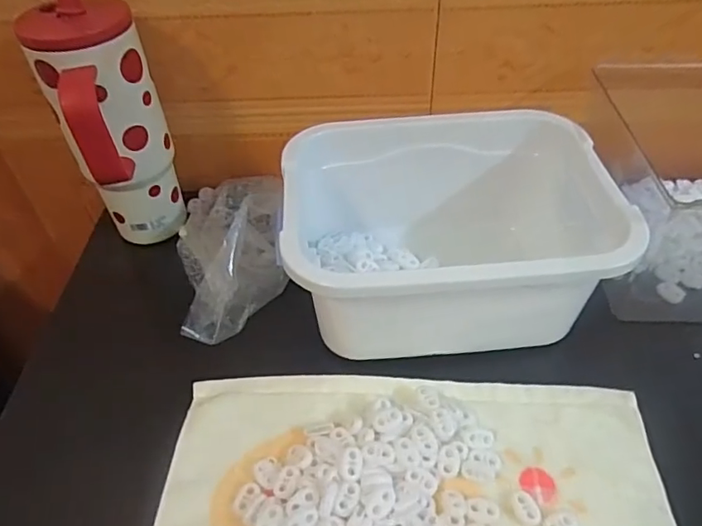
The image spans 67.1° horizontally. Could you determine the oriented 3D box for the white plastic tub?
[{"bbox_3d":[0.074,-0.018,0.450,0.240,0.141,0.171,-5,47,-1],"label":"white plastic tub"}]

